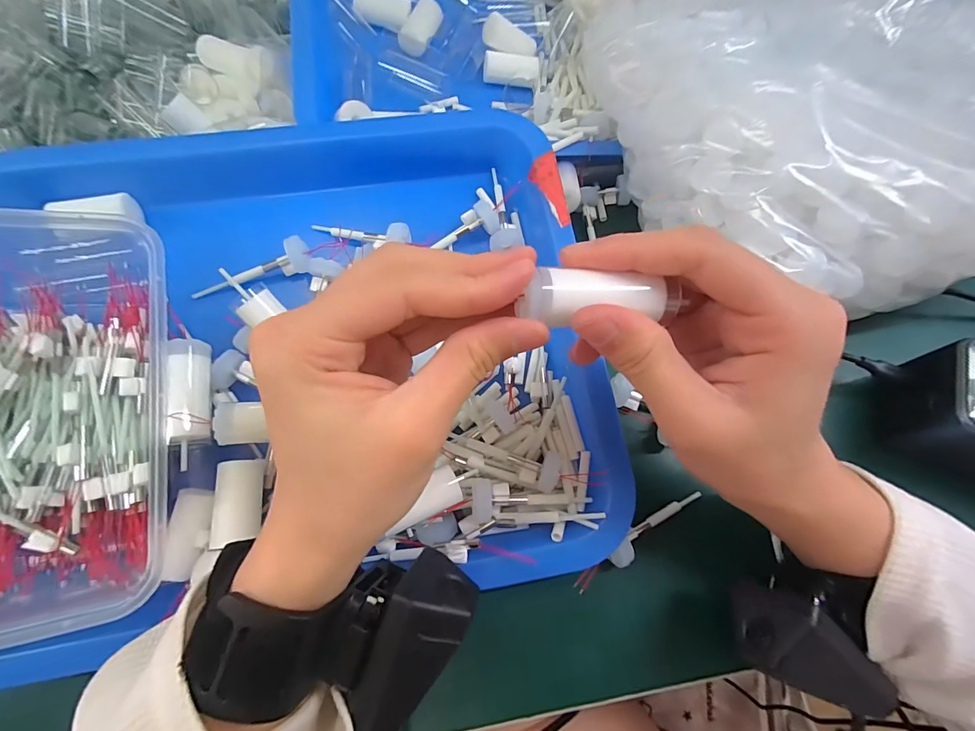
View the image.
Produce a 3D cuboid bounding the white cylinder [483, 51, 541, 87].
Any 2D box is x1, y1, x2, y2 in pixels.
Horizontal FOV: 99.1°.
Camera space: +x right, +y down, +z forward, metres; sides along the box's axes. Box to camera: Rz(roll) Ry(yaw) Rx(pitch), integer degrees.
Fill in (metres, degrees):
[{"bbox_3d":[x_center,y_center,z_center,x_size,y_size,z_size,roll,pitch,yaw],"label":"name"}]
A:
[{"bbox_3d":[0.018,-0.222,0.314,0.042,0.017,0.015,8,68,2],"label":"white cylinder"}]

